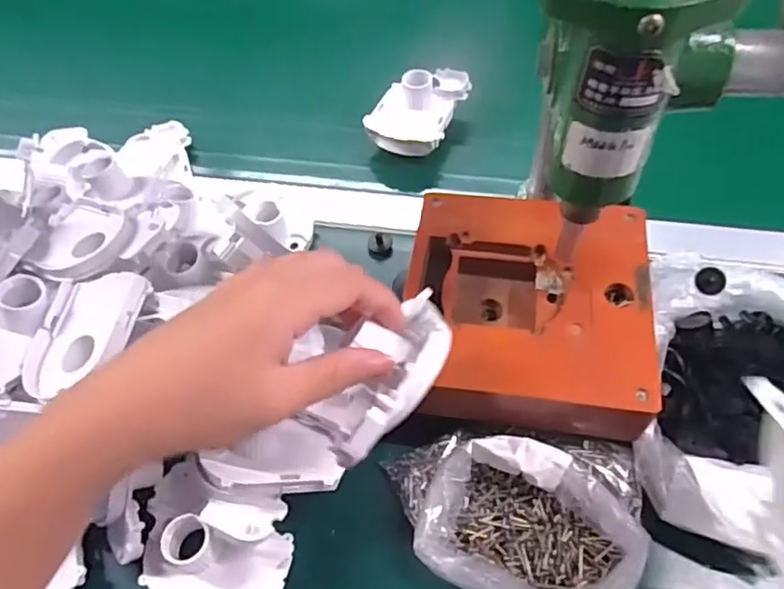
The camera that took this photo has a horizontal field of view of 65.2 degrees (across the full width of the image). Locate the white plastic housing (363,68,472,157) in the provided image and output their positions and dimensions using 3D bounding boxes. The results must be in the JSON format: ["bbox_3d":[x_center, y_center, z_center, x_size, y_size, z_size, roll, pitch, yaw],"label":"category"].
[{"bbox_3d":[0.023,-0.172,0.556,0.070,0.036,0.092,20,58,17],"label":"white plastic housing"}]

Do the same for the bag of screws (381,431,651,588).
[{"bbox_3d":[0.071,0.122,0.353,0.142,0.040,0.098,6,55,8],"label":"bag of screws"}]

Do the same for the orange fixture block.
[{"bbox_3d":[0.086,0.015,0.405,0.153,0.065,0.155,3,55,6],"label":"orange fixture block"}]

